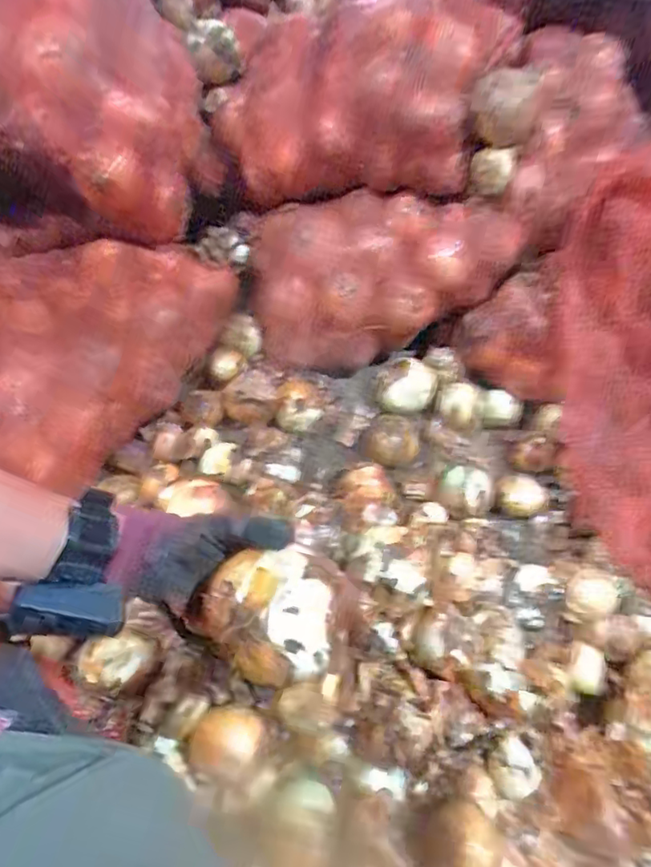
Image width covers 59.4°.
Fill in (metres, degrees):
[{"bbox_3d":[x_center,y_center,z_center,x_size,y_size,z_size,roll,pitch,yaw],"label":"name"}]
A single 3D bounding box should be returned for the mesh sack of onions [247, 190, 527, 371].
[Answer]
[{"bbox_3d":[0.083,-0.264,0.975,0.431,0.250,0.188,2,53,-4],"label":"mesh sack of onions"}]

